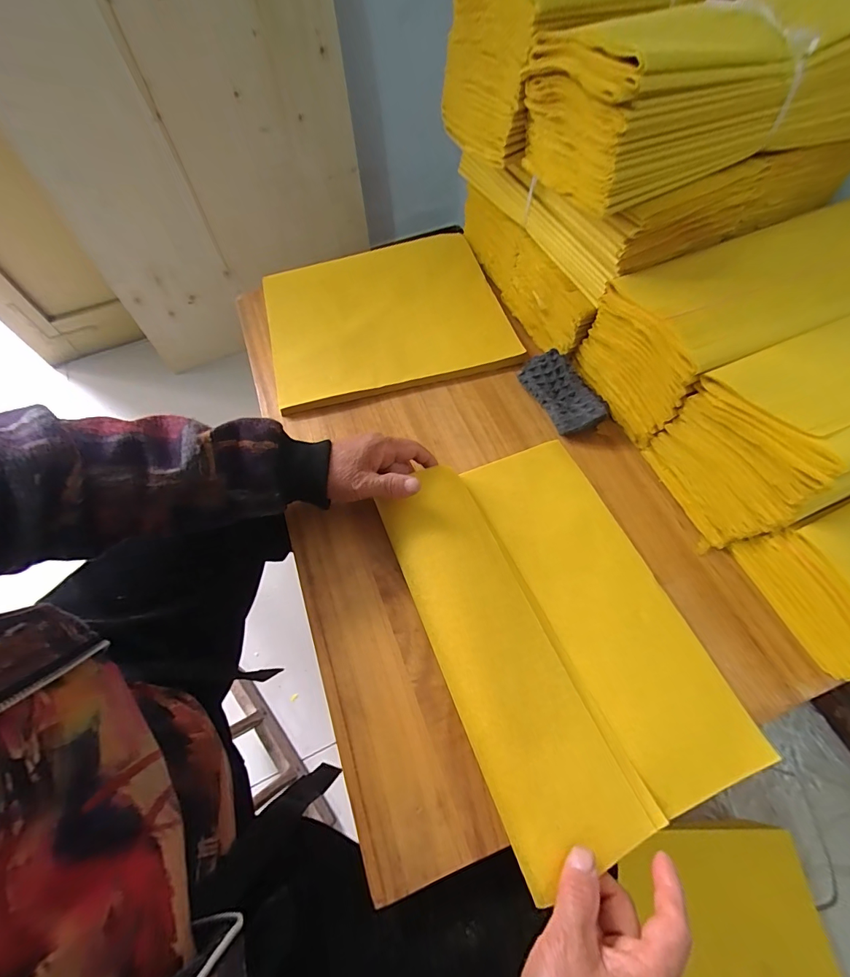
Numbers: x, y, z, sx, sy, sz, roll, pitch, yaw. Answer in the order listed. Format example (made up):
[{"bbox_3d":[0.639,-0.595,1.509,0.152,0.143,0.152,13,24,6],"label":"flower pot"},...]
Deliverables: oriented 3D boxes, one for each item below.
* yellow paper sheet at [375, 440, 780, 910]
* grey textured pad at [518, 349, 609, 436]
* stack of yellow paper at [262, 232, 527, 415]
[{"bbox_3d":[0.106,0.106,0.353,0.204,0.037,0.308,-21,67,-8],"label":"yellow paper sheet"},{"bbox_3d":[0.155,-0.110,0.468,0.055,0.021,0.103,-25,67,-10],"label":"grey textured pad"},{"bbox_3d":[-0.056,-0.234,0.537,0.291,0.019,0.258,-15,66,-6],"label":"stack of yellow paper"}]

